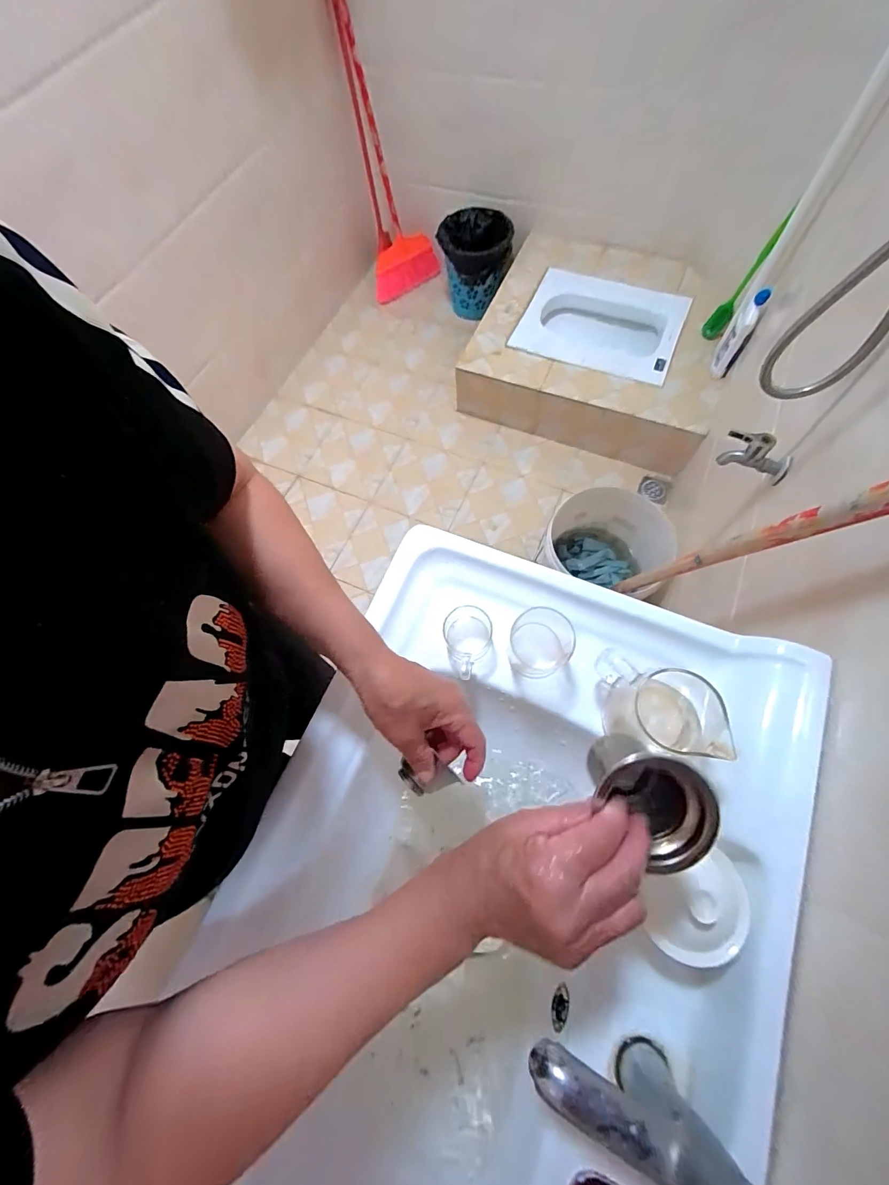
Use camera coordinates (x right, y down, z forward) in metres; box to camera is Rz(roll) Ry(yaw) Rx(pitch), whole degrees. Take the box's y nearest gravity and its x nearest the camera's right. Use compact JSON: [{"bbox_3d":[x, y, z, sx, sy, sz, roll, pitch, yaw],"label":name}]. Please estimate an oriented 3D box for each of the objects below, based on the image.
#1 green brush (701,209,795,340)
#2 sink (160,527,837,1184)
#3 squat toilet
[{"bbox_3d":[0.848,-0.875,1.212,0.061,0.330,0.082,28,73,13],"label":"green brush"},{"bbox_3d":[0.022,0.348,0.412,0.475,0.163,0.799,17,71,10],"label":"sink"},{"bbox_3d":[0.550,-0.945,1.513,0.543,0.109,0.430,23,72,12],"label":"squat toilet"}]

